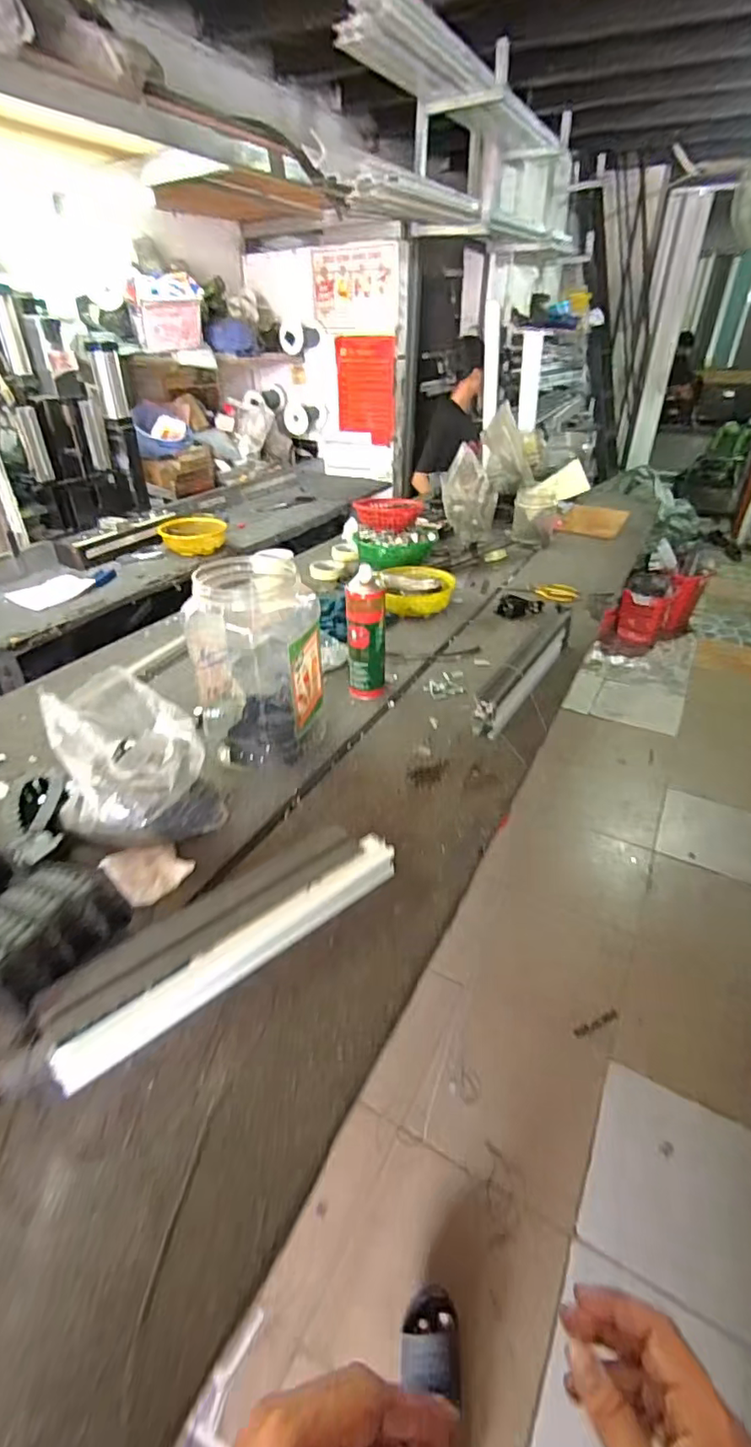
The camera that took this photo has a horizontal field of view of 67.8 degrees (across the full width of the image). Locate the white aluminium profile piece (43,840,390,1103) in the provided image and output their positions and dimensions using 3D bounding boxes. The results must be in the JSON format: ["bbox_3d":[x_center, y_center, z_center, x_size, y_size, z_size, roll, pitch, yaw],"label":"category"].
[{"bbox_3d":[-0.132,0.231,0.588,0.387,0.036,0.045,-27,43,-32],"label":"white aluminium profile piece"}]

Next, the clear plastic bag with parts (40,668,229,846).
[{"bbox_3d":[-0.301,0.055,0.690,0.180,0.182,0.148,19,40,25],"label":"clear plastic bag with parts"}]

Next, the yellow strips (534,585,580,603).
[{"bbox_3d":[0.469,-0.340,1.458,0.114,0.024,0.056,16,38,21],"label":"yellow strips"}]

